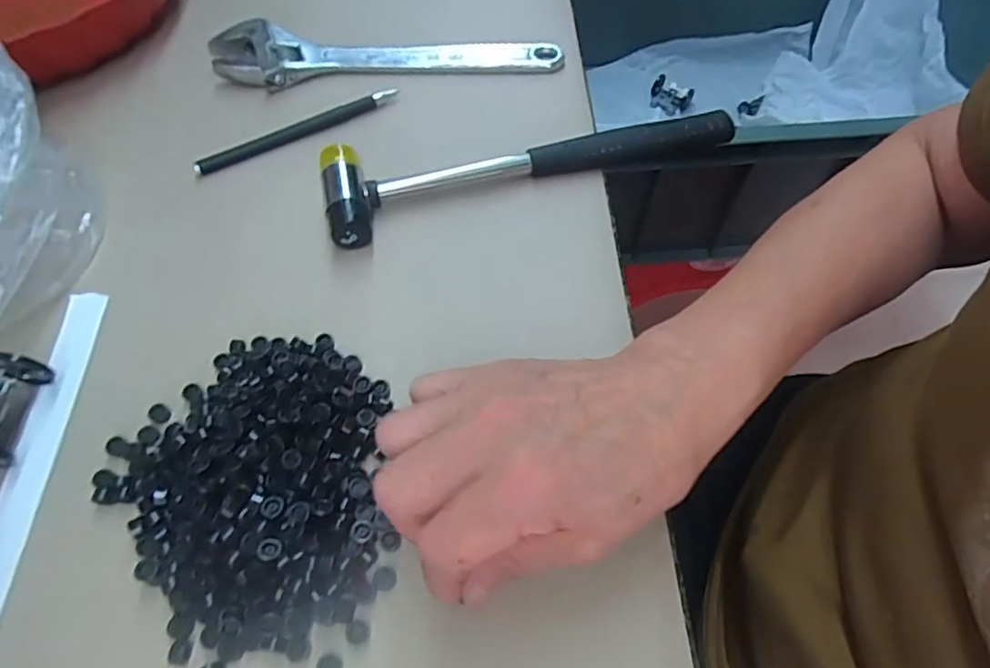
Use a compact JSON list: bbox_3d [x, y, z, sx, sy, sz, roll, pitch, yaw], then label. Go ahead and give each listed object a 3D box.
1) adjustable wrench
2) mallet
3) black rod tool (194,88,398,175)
[{"bbox_3d":[-0.076,-0.200,0.417,0.238,0.018,0.050,-4,60,-2],"label":"adjustable wrench"},{"bbox_3d":[0.020,-0.109,0.355,0.246,0.024,0.059,-17,61,-10],"label":"mallet"},{"bbox_3d":[-0.124,-0.131,0.377,0.135,0.008,0.008,-26,63,-14],"label":"black rod tool"}]

